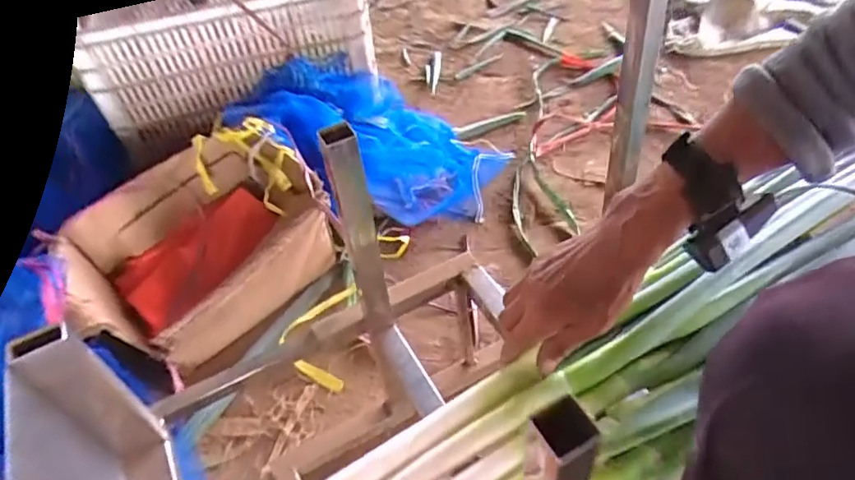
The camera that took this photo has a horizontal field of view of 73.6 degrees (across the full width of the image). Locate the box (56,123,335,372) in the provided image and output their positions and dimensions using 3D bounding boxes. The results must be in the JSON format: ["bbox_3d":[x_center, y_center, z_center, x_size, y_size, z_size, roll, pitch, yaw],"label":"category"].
[{"bbox_3d":[-0.302,0.010,0.792,0.337,0.137,0.304,-35,53,-22],"label":"box"}]

